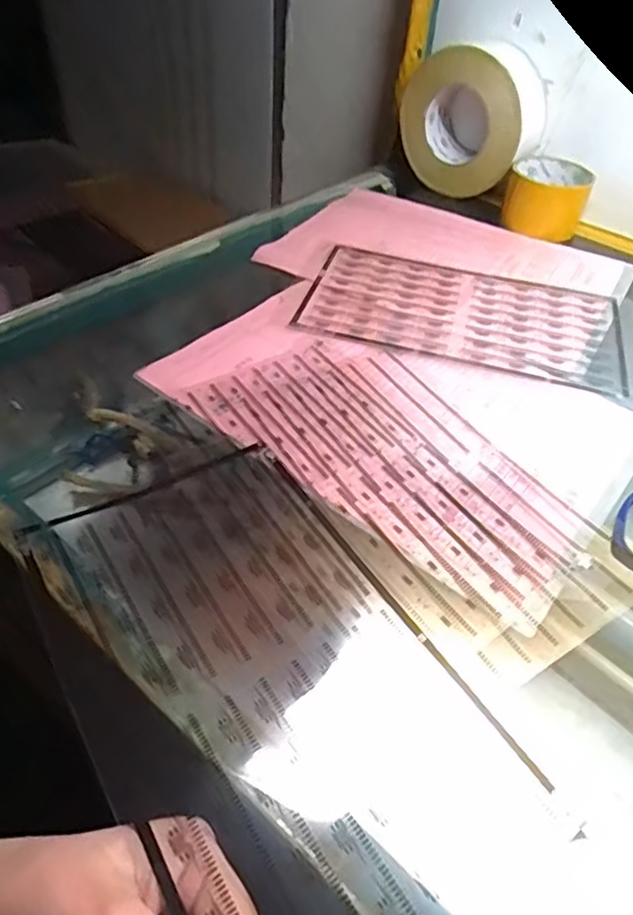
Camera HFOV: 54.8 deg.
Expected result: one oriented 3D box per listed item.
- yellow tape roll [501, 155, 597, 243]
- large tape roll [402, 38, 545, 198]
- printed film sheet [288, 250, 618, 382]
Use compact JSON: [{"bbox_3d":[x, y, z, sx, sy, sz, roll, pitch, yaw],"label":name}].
[{"bbox_3d":[0.238,-0.266,0.627,0.076,0.051,0.080,2,46,-2],"label":"yellow tape roll"},{"bbox_3d":[0.163,-0.359,0.649,0.144,0.139,0.069,32,42,25],"label":"large tape roll"},{"bbox_3d":[0.119,-0.122,0.512,0.242,0.006,0.148,14,45,7],"label":"printed film sheet"}]

